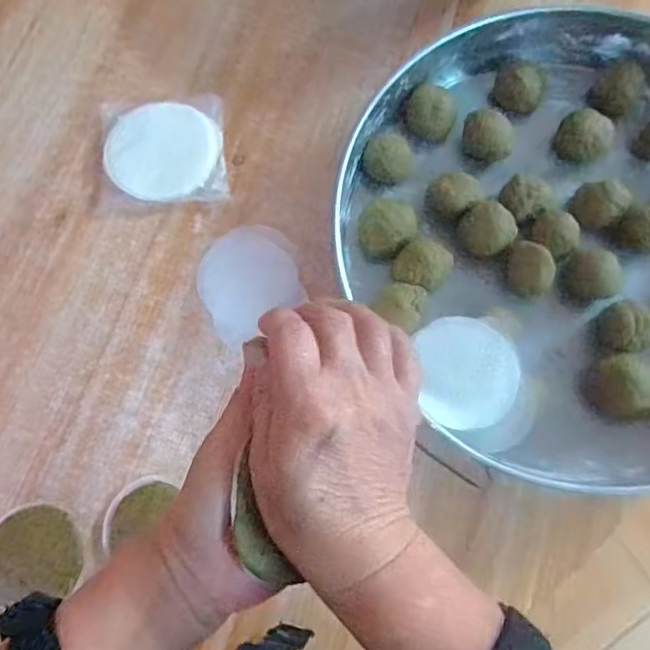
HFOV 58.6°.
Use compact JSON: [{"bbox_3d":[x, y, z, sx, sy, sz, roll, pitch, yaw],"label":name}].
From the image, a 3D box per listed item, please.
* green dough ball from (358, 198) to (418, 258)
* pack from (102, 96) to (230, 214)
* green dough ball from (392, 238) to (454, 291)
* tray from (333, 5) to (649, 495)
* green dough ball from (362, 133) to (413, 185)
[{"bbox_3d":[0.057,-0.089,0.536,0.057,0.035,0.047,-42,78,-9],"label":"green dough ball"},{"bbox_3d":[-0.160,-0.174,0.577,0.119,0.012,0.112,-5,75,0],"label":"pack"},{"bbox_3d":[0.087,-0.052,0.528,0.045,0.037,0.049,0,75,2],"label":"green dough ball"},{"bbox_3d":[0.241,-0.086,0.528,0.421,0.075,0.415,0,75,2],"label":"tray"},{"bbox_3d":[0.060,-0.156,0.556,0.045,0.039,0.038,1,75,2],"label":"green dough ball"}]

